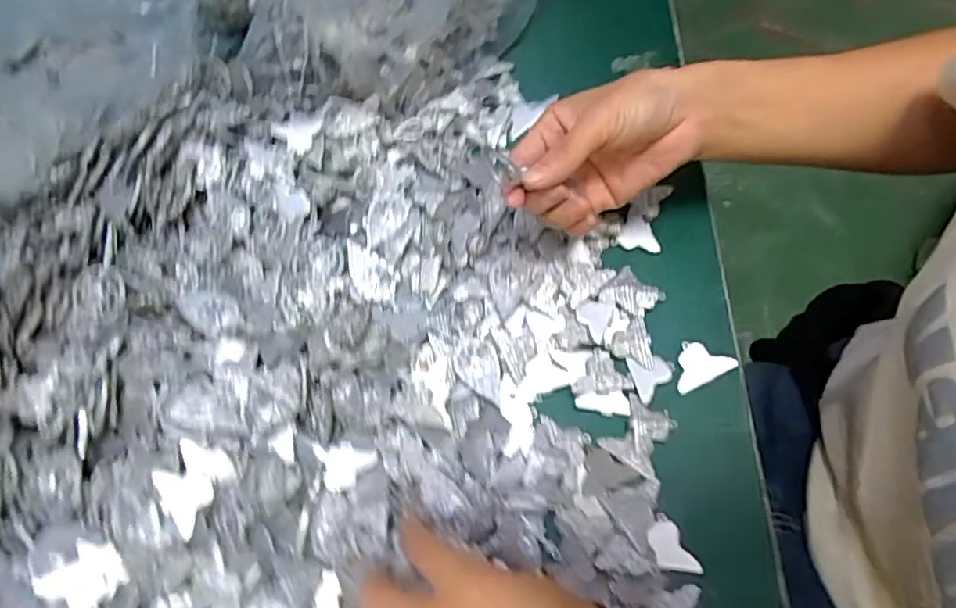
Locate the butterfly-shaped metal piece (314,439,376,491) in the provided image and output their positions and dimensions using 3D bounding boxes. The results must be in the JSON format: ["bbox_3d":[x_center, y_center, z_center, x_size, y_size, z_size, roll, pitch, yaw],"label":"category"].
[{"bbox_3d":[-0.075,0.091,0.339,0.033,0.004,0.027,-11,66,-6],"label":"butterfly-shaped metal piece"}]

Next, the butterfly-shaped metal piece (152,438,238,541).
[{"bbox_3d":[-0.155,0.097,0.321,0.034,0.004,0.043,34,64,-3],"label":"butterfly-shaped metal piece"}]

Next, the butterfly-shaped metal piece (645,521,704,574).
[{"bbox_3d":[0.102,0.130,0.314,0.018,0.004,0.030,-25,68,-12],"label":"butterfly-shaped metal piece"}]

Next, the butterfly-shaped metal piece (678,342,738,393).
[{"bbox_3d":[0.136,0.038,0.354,0.031,0.004,0.030,1,73,17],"label":"butterfly-shaped metal piece"}]

